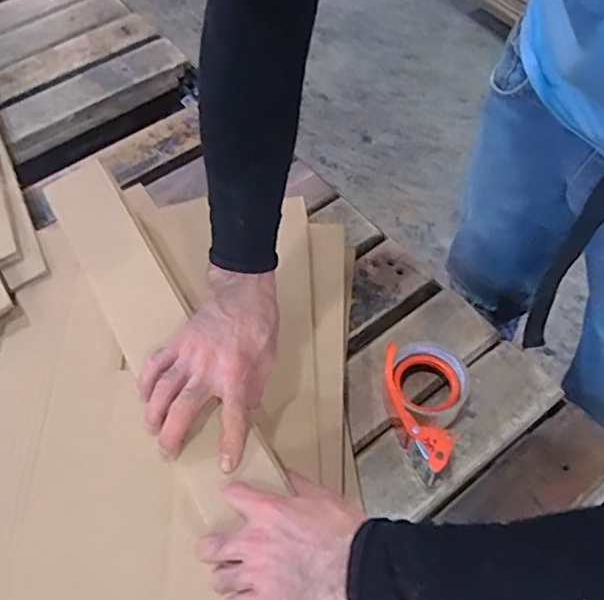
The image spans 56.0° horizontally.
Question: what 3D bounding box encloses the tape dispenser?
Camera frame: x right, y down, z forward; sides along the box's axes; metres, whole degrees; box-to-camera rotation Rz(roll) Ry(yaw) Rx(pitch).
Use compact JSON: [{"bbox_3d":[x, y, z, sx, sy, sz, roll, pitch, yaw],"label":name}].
[{"bbox_3d":[0.139,0.110,0.602,0.084,0.060,0.143,-13,59,-5],"label":"tape dispenser"}]

